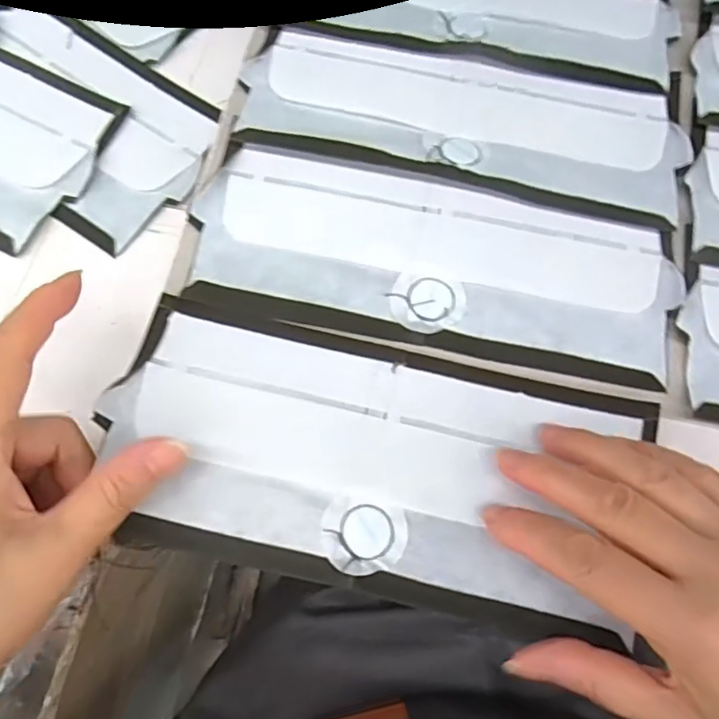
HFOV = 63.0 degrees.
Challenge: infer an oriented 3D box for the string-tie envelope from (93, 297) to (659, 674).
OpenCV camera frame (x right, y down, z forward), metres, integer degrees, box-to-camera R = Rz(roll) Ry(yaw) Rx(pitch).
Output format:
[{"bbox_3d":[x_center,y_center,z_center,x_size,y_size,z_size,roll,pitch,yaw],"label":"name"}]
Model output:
[{"bbox_3d":[0.008,0.043,0.256,0.226,0.014,0.106,11,72,2],"label":"string-tie envelope"}]

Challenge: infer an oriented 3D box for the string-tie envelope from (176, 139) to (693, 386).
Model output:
[{"bbox_3d":[0.037,-0.050,0.290,0.231,0.008,0.092,11,72,2],"label":"string-tie envelope"}]

